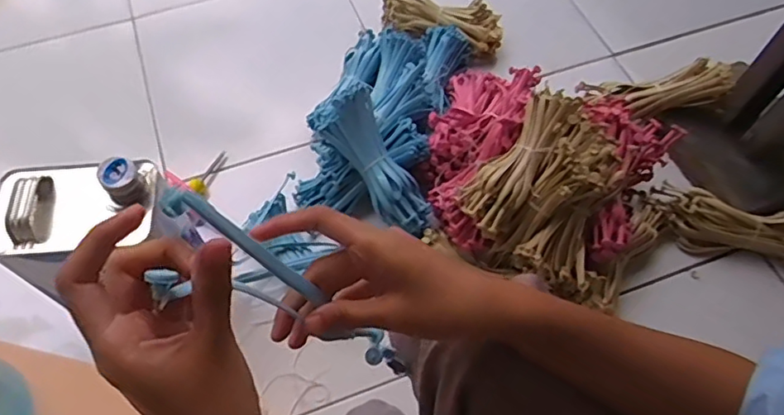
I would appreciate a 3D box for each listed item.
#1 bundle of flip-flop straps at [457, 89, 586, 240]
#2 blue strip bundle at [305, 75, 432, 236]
[{"bbox_3d":[0.164,-0.063,0.745,0.079,0.049,0.207,38,90,19],"label":"bundle of flip-flop straps"},{"bbox_3d":[-0.021,-0.060,0.819,0.085,0.052,0.225,-36,97,-18],"label":"blue strip bundle"}]

